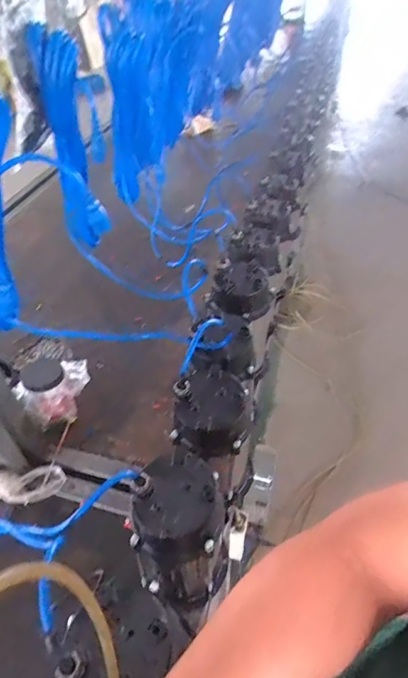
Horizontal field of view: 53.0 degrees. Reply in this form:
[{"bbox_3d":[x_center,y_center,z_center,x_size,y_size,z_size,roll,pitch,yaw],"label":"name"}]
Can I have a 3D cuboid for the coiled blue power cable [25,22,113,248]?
[{"bbox_3d":[-0.224,-0.313,0.700,0.078,0.345,0.057,-16,48,-14],"label":"coiled blue power cable"}]

